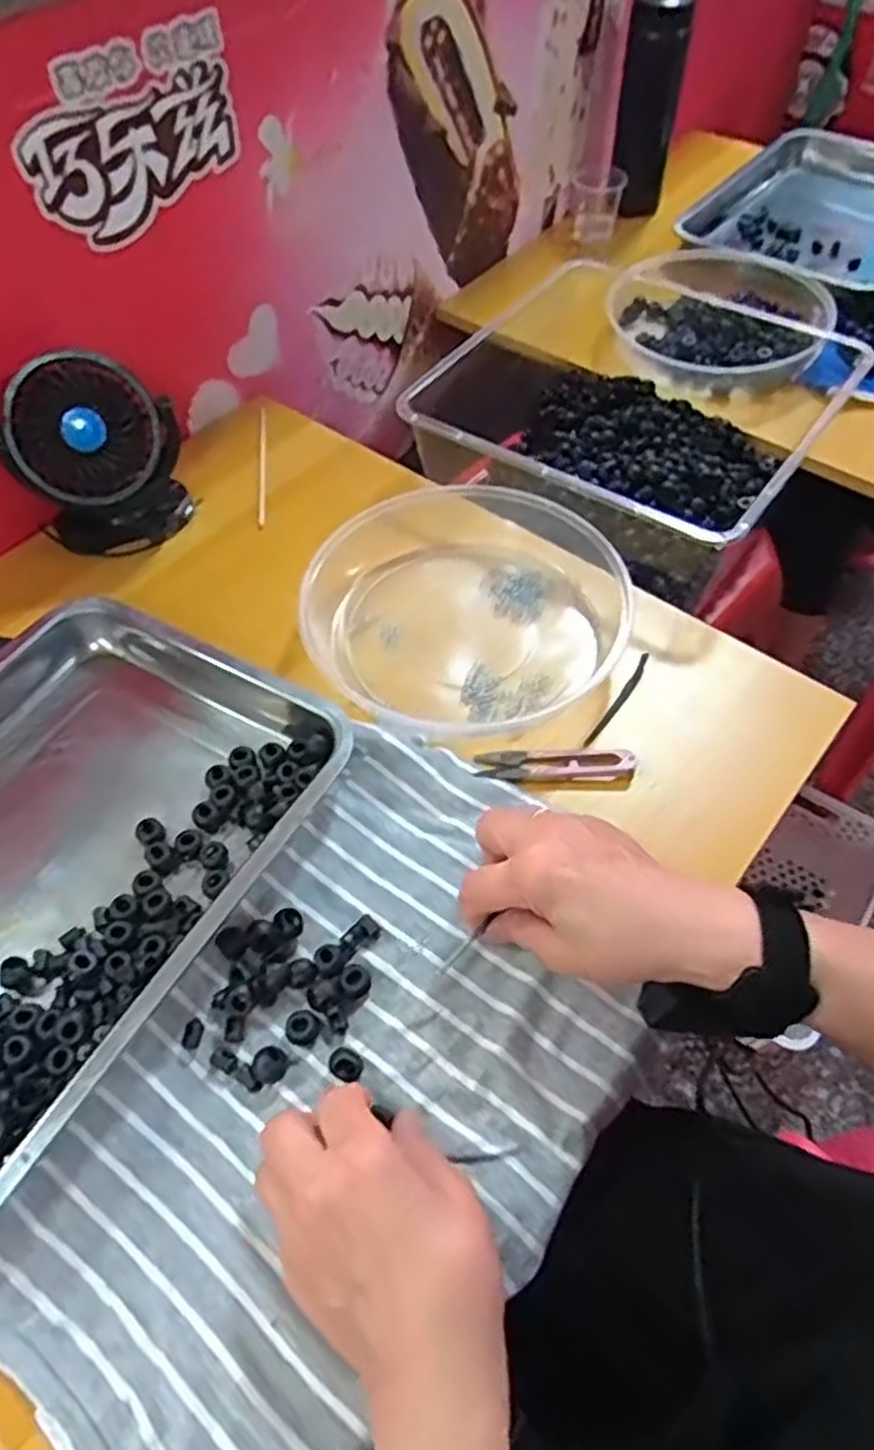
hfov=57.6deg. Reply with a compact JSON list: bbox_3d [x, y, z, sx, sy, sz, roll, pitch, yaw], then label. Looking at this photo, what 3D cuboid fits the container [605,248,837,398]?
[{"bbox_3d":[0.290,-0.426,0.840,0.214,0.053,0.214,-1,56,1],"label":"container"}]

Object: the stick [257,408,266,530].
[{"bbox_3d":[-0.154,-0.232,0.698,0.007,0.004,0.163,-6,56,-2],"label":"stick"}]

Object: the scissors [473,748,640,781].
[{"bbox_3d":[0.075,0.024,0.507,0.099,0.011,0.022,0,56,2],"label":"scissors"}]

